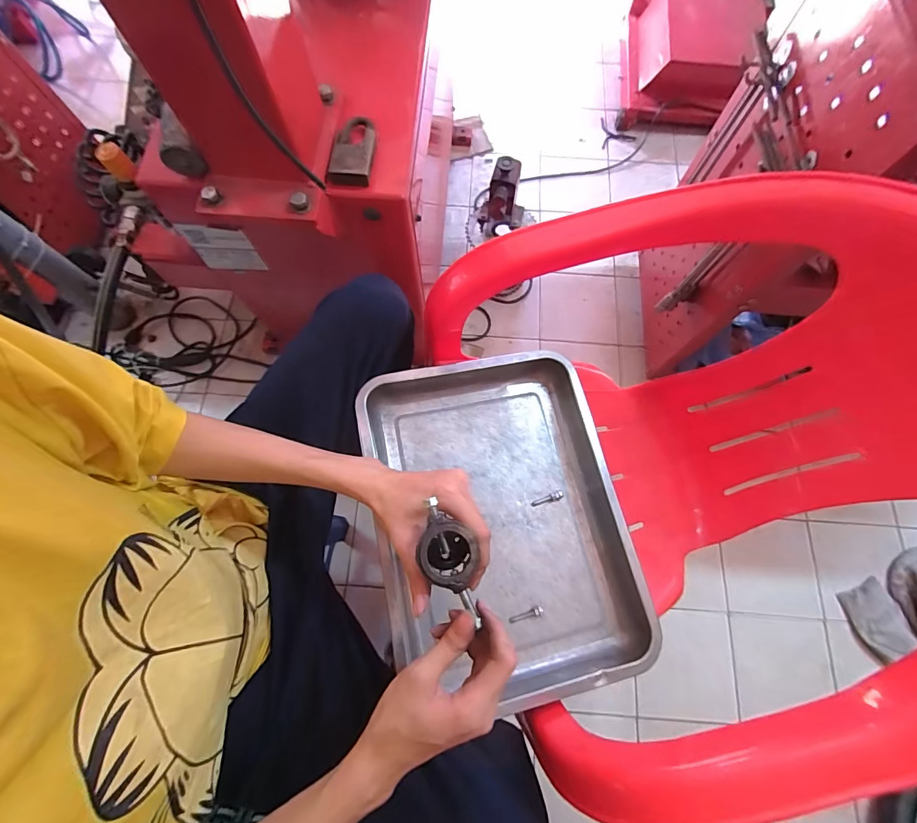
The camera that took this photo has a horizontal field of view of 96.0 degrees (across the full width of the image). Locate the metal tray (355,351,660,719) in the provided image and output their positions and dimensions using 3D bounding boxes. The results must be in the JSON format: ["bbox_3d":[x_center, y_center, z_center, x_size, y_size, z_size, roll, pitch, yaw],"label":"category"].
[{"bbox_3d":[0.050,0.125,0.507,0.292,0.061,0.377,-11,74,-4],"label":"metal tray"}]

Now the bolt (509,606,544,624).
[{"bbox_3d":[0.080,0.240,0.490,0.042,0.011,0.011,-12,74,-4],"label":"bolt"}]

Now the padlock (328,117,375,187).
[{"bbox_3d":[-0.129,-0.330,0.520,0.046,0.022,0.105,8,74,2],"label":"padlock"}]

